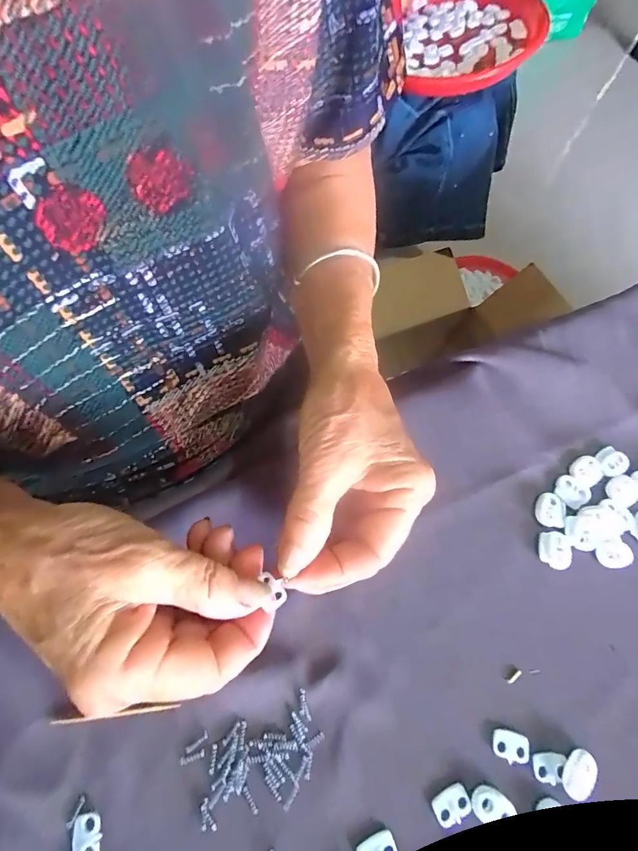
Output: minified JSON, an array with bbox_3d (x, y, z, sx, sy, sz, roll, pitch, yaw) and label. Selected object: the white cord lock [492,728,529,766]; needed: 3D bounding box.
[{"bbox_3d":[0.100,0.167,0.222,0.018,0.004,0.014,13,65,2],"label":"white cord lock"}]

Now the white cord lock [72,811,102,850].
[{"bbox_3d":[-0.105,0.187,0.193,0.012,0.004,0.019,-5,65,-6],"label":"white cord lock"}]

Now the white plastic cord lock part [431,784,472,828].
[{"bbox_3d":[0.065,0.187,0.210,0.018,0.004,0.013,-20,68,-13],"label":"white plastic cord lock part"}]

